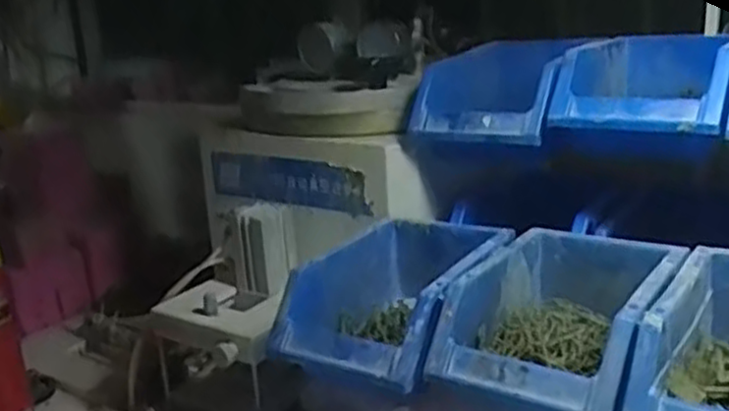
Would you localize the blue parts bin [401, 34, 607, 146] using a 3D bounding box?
[{"bbox_3d":[0.127,-0.105,0.676,0.129,0.062,0.180,6,19,28],"label":"blue parts bin"}]

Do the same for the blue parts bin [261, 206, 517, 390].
[{"bbox_3d":[0.028,0.067,0.576,0.130,0.068,0.186,7,19,30],"label":"blue parts bin"}]

